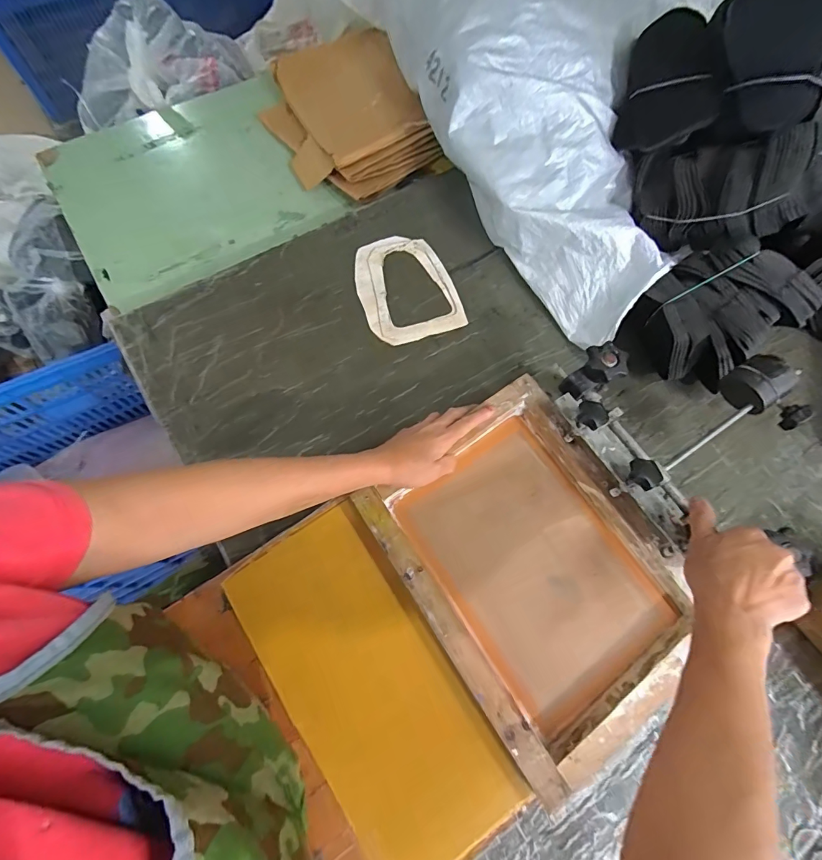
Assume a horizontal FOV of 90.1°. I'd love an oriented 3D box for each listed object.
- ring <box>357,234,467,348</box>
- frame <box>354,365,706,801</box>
[{"bbox_3d":[-0.011,-0.230,0.656,0.150,0.009,0.190,-20,75,-10],"label":"ring"},{"bbox_3d":[0.137,0.149,0.460,0.263,0.042,0.339,-32,74,-13],"label":"frame"}]

